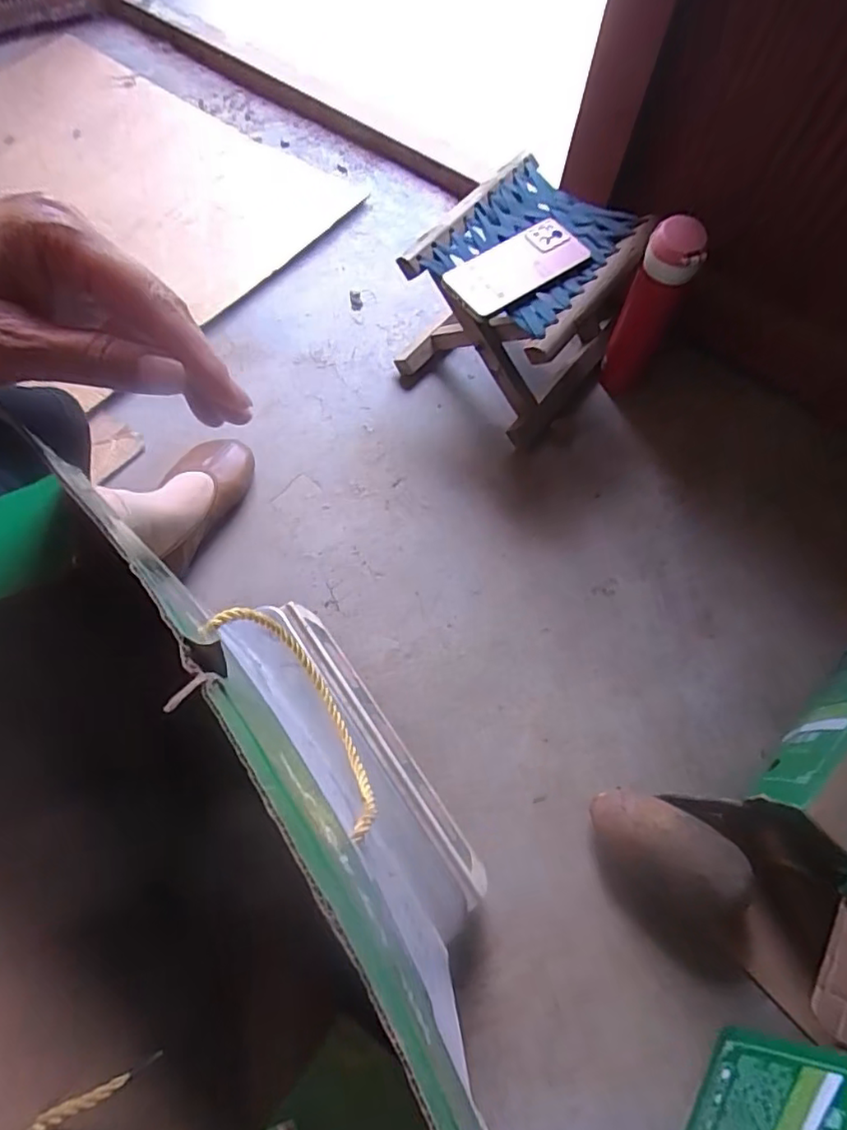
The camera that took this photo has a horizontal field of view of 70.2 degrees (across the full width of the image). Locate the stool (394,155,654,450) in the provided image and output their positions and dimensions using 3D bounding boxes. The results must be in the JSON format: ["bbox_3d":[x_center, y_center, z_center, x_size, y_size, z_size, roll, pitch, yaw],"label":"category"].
[{"bbox_3d":[0.123,-0.327,0.763,0.213,0.194,0.238,38,69,13],"label":"stool"}]

